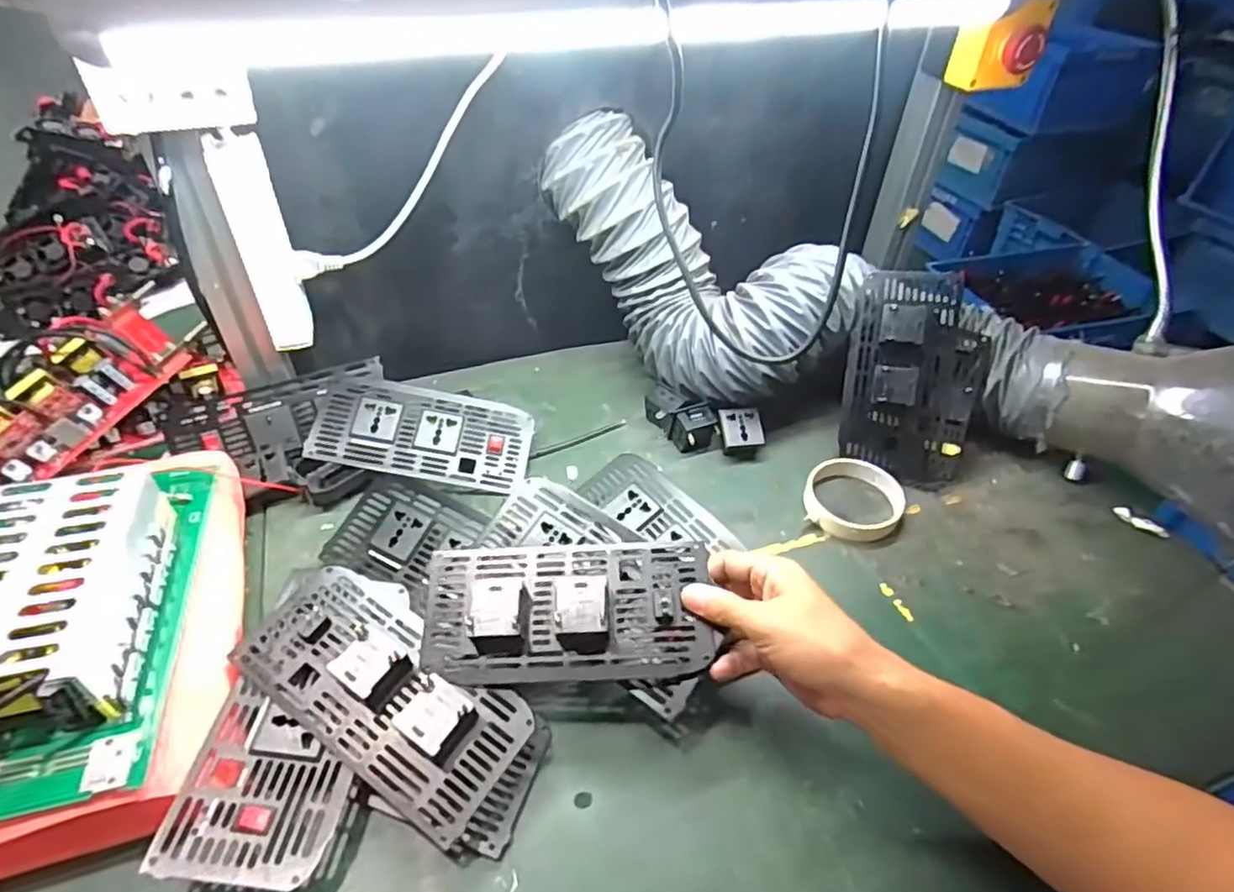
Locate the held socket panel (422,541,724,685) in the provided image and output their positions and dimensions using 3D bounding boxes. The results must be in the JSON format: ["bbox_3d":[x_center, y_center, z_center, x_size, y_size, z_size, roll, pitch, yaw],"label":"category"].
[{"bbox_3d":[-0.033,0.105,0.441,0.187,0.042,0.088,-1,45,0],"label":"held socket panel"}]

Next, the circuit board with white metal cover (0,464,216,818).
[{"bbox_3d":[-0.375,0.100,0.409,0.179,0.063,0.241,-8,44,-12],"label":"circuit board with white metal cover"}]

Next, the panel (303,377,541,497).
[{"bbox_3d":[-0.177,-0.012,0.616,0.192,0.018,0.092,10,63,-8],"label":"panel"}]

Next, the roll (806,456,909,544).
[{"bbox_3d":[0.213,0.046,0.591,0.082,0.017,0.086,2,45,-2],"label":"roll"}]

